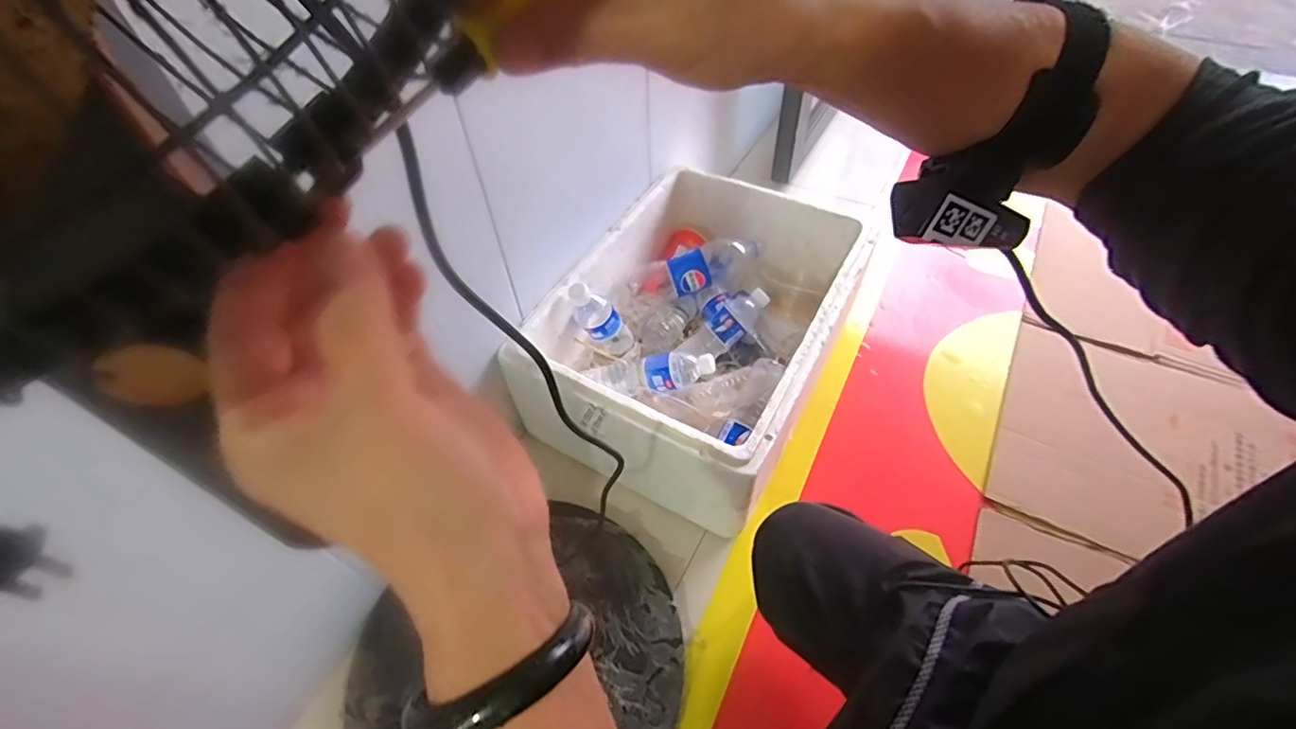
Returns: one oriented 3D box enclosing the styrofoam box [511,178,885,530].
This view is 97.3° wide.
[{"bbox_3d":[0.092,-0.061,0.979,0.398,0.231,0.558,22,56,19],"label":"styrofoam box"}]

